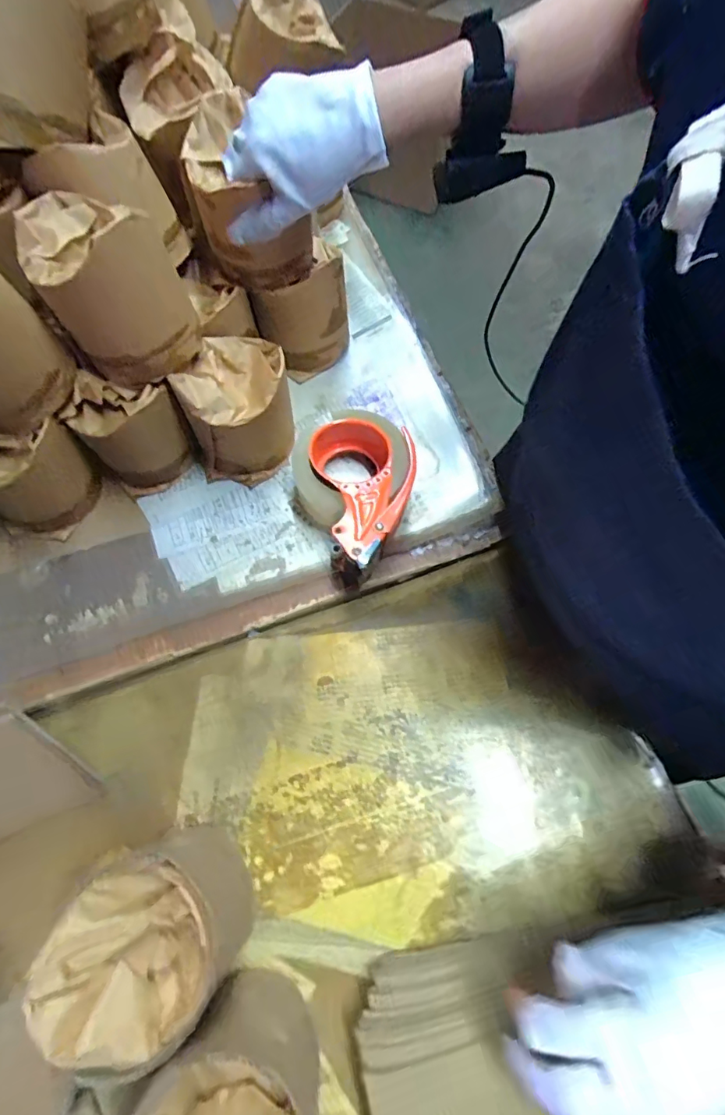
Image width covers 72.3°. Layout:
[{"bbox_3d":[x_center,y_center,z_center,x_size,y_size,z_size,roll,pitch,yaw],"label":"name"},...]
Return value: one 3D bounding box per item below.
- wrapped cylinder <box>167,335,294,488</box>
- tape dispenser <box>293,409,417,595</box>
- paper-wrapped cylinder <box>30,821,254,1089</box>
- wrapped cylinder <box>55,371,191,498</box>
[{"bbox_3d":[-0.120,-0.149,0.495,0.102,0.108,0.109,-10,71,-5],"label":"wrapped cylinder"},{"bbox_3d":[0.003,-0.066,0.493,0.113,0.065,0.162,-19,72,-8],"label":"tape dispenser"},{"bbox_3d":[-0.139,0.257,0.346,0.107,0.119,0.111,-19,72,-8],"label":"paper-wrapped cylinder"},{"bbox_3d":[-0.222,-0.121,0.484,0.074,0.110,0.082,40,74,12],"label":"wrapped cylinder"}]

